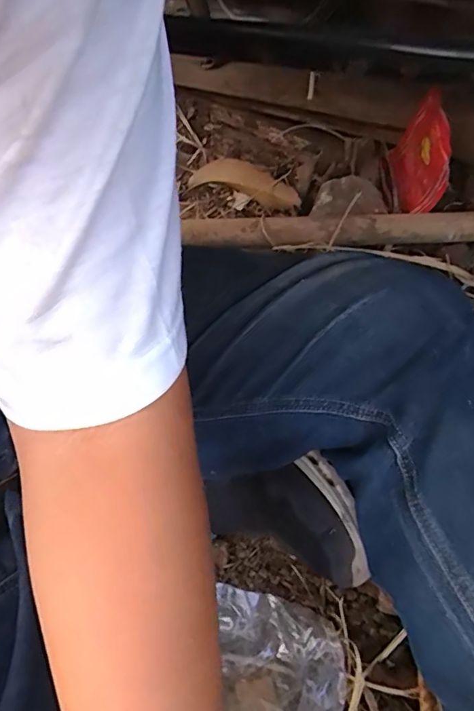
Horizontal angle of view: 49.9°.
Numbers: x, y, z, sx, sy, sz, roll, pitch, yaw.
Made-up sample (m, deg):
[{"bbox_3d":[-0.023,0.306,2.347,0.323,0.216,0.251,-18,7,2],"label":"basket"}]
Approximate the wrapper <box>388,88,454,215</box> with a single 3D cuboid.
[{"bbox_3d":[0.253,-0.278,0.702,0.030,0.144,0.159,1,47,0],"label":"wrapper"}]

